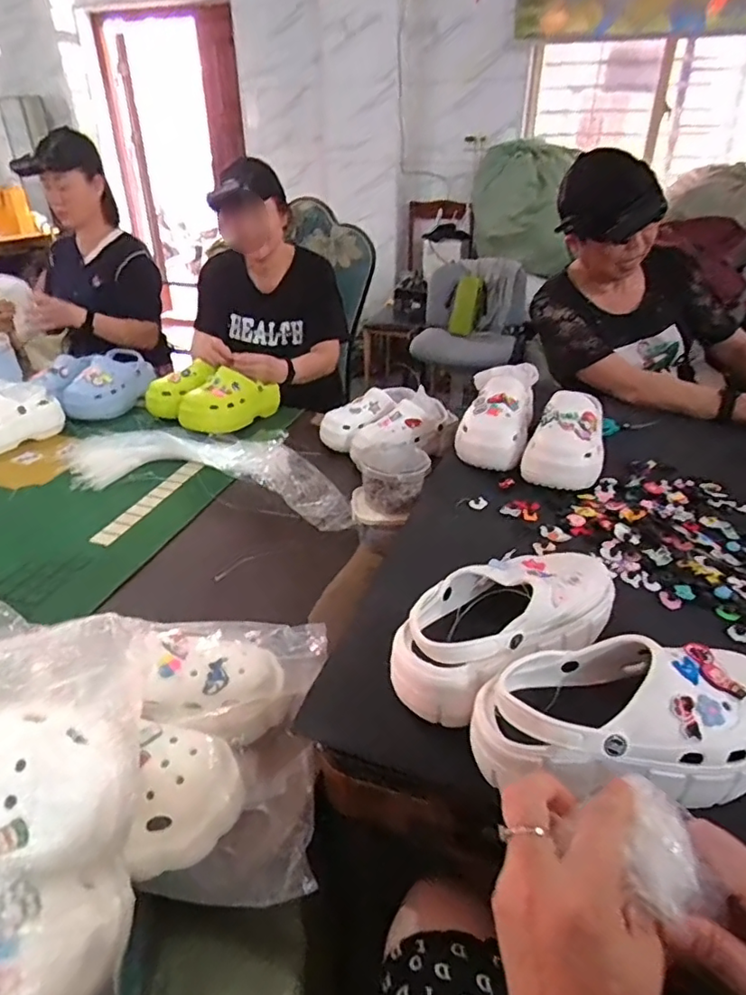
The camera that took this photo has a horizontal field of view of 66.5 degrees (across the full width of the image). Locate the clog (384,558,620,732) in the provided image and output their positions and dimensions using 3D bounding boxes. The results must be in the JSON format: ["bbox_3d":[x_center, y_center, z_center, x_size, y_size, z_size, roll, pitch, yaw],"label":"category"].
[{"bbox_3d":[0.129,0.112,0.554,0.245,0.086,0.102,-19,36,-28],"label":"clog"}]

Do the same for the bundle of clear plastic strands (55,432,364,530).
[{"bbox_3d":[-0.313,-0.054,1.117,0.634,0.048,0.264,8,32,13],"label":"bundle of clear plastic strands"}]

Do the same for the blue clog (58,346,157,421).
[{"bbox_3d":[-0.618,-0.270,1.364,0.093,0.105,0.236,11,33,18],"label":"blue clog"}]

